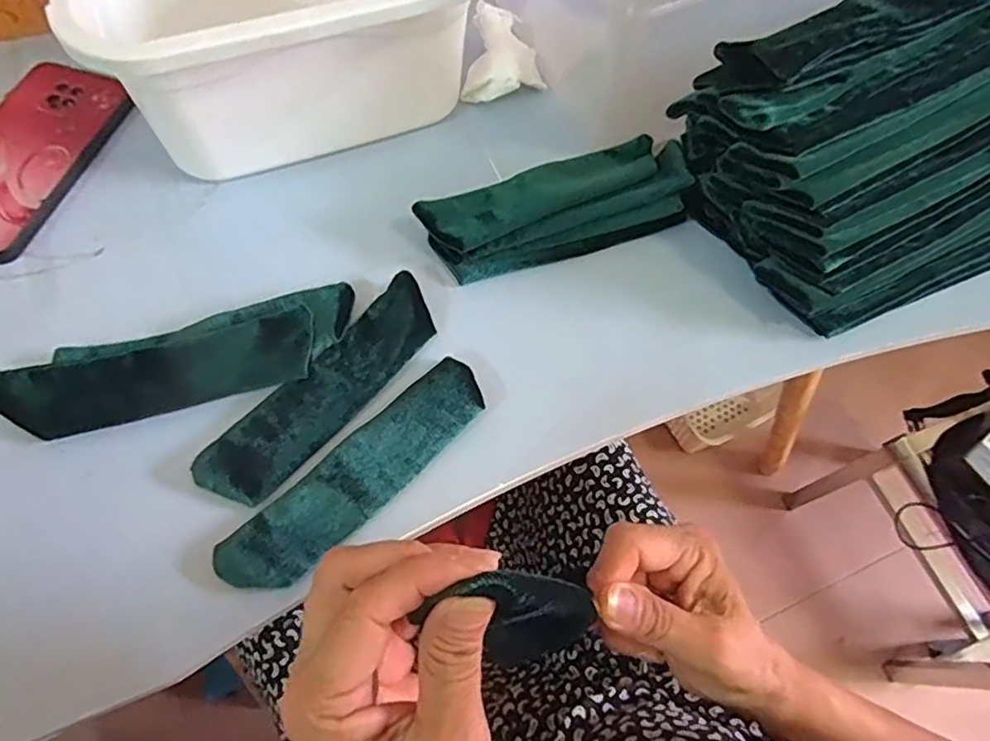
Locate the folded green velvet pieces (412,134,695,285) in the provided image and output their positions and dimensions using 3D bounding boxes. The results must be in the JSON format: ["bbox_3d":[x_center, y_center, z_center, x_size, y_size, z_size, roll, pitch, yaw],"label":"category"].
[{"bbox_3d":[0.047,-0.113,0.433,0.185,0.026,0.065,-21,69,-10],"label":"folded green velvet pieces"}]

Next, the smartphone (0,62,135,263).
[{"bbox_3d":[-0.323,-0.148,0.431,0.076,0.012,0.163,16,68,5],"label":"smartphone"}]

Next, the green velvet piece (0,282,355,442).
[{"bbox_3d":[-0.184,-0.006,0.372,0.198,0.028,0.054,-17,69,-8],"label":"green velvet piece"}]

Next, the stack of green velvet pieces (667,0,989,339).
[{"bbox_3d":[0.239,-0.144,0.401,0.183,0.125,0.178,-20,69,-10],"label":"stack of green velvet pieces"}]

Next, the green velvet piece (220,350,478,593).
[{"bbox_3d":[-0.074,0.057,0.353,0.169,0.009,0.041,-42,74,-17],"label":"green velvet piece"}]

